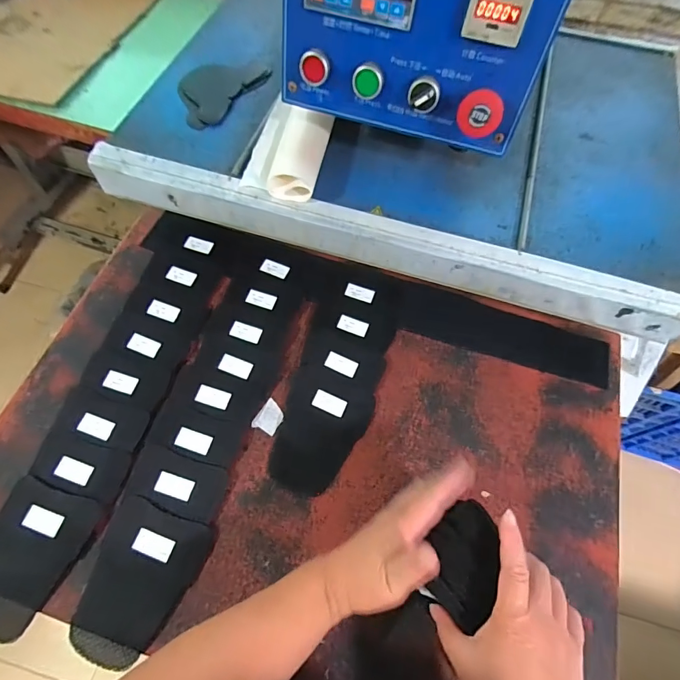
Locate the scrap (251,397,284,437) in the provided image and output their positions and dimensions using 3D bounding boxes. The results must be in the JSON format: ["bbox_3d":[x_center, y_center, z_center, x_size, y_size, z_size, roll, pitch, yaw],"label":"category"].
[{"bbox_3d":[-0.083,0.094,0.497,0.029,0.004,0.039,28,66,10],"label":"scrap"}]

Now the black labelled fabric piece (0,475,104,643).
[{"bbox_3d":[-0.321,0.218,0.414,0.099,0.012,0.133,17,65,5],"label":"black labelled fabric piece"}]

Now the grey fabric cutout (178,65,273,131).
[{"bbox_3d":[-0.170,-0.339,0.556,0.088,0.013,0.137,31,67,12],"label":"grey fabric cutout"}]

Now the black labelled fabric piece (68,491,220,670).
[{"bbox_3d":[-0.205,0.240,0.411,0.106,0.008,0.135,20,65,7],"label":"black labelled fabric piece"}]

